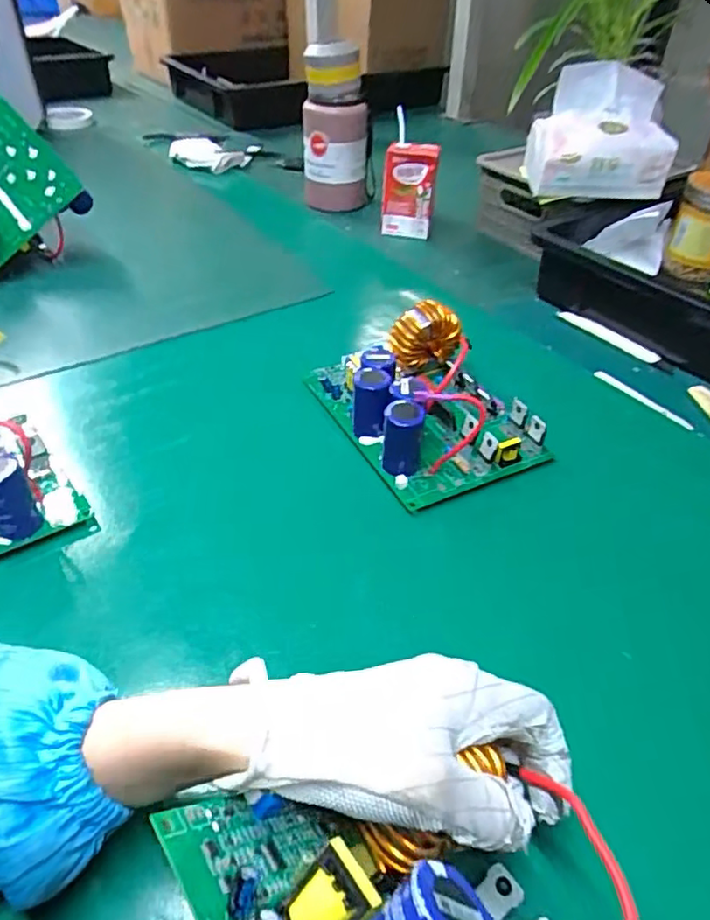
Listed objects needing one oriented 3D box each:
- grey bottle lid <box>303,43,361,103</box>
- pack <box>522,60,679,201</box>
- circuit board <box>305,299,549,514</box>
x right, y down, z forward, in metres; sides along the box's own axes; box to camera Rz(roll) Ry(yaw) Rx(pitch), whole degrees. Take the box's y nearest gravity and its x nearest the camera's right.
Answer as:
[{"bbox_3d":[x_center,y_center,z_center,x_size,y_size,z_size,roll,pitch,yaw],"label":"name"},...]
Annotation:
[{"bbox_3d":[-0.029,-0.512,0.808,0.074,0.067,0.078,0,40,-3],"label":"grey bottle lid"},{"bbox_3d":[0.272,-0.361,0.679,0.144,0.111,0.083,2,40,-1],"label":"pack"},{"bbox_3d":[0.056,-0.056,0.508,0.130,0.064,0.189,-18,45,-21],"label":"circuit board"}]

